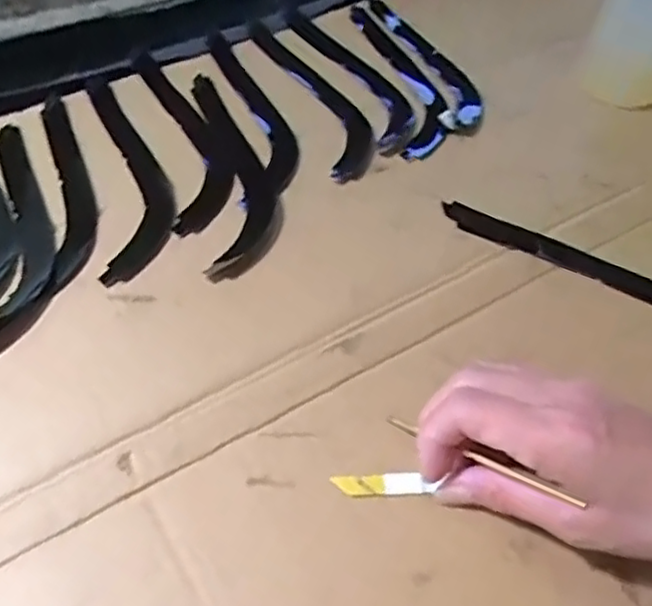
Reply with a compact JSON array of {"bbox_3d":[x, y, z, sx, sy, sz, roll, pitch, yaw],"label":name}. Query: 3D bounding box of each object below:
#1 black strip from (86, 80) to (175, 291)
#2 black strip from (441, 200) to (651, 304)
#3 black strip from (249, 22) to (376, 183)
[{"bbox_3d":[-0.129,-0.092,0.446,0.046,0.004,0.204,-11,53,-10],"label":"black strip"},{"bbox_3d":[0.162,-0.011,0.389,0.204,0.006,0.042,37,58,23],"label":"black strip"},{"bbox_3d":[-0.008,-0.159,0.506,0.046,0.010,0.202,-16,54,-13],"label":"black strip"}]

